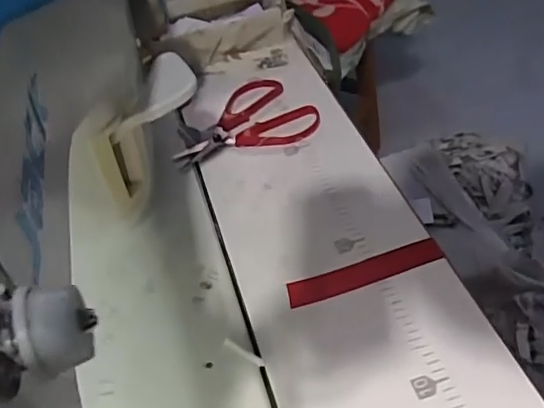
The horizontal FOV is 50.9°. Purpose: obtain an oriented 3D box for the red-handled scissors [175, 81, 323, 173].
[{"bbox_3d":[-0.022,-0.068,0.447,0.109,0.013,0.076,-14,44,-3],"label":"red-handled scissors"}]

